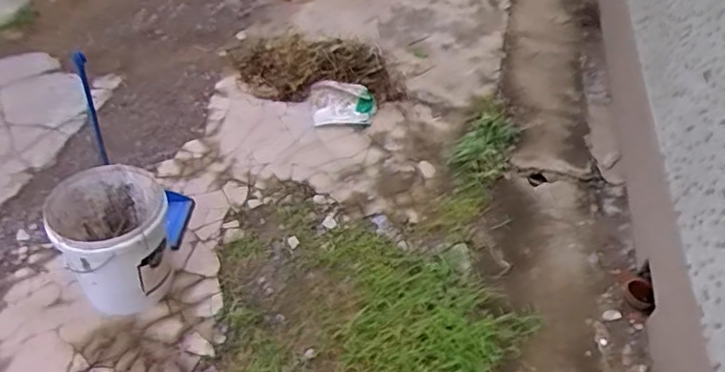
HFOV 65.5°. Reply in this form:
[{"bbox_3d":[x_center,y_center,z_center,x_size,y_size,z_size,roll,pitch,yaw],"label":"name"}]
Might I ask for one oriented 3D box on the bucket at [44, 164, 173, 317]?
[{"bbox_3d":[-0.714,0.160,1.653,0.298,0.315,0.289,-13,46,-18],"label":"bucket"}]

